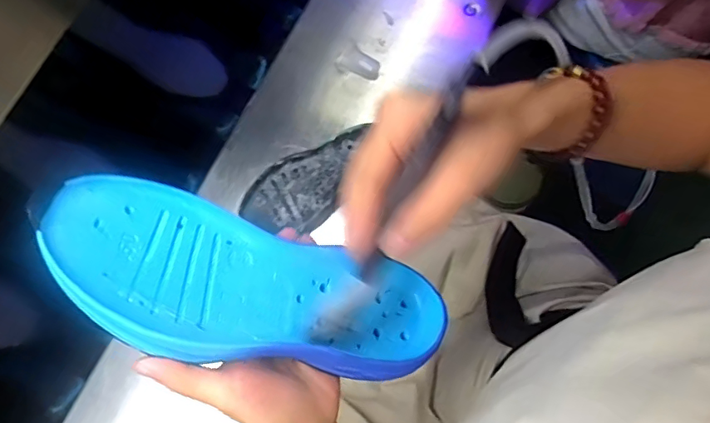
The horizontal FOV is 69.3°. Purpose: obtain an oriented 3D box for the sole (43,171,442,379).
[{"bbox_3d":[-0.058,0.047,0.310,0.233,0.031,0.086,19,74,-19],"label":"sole"}]

